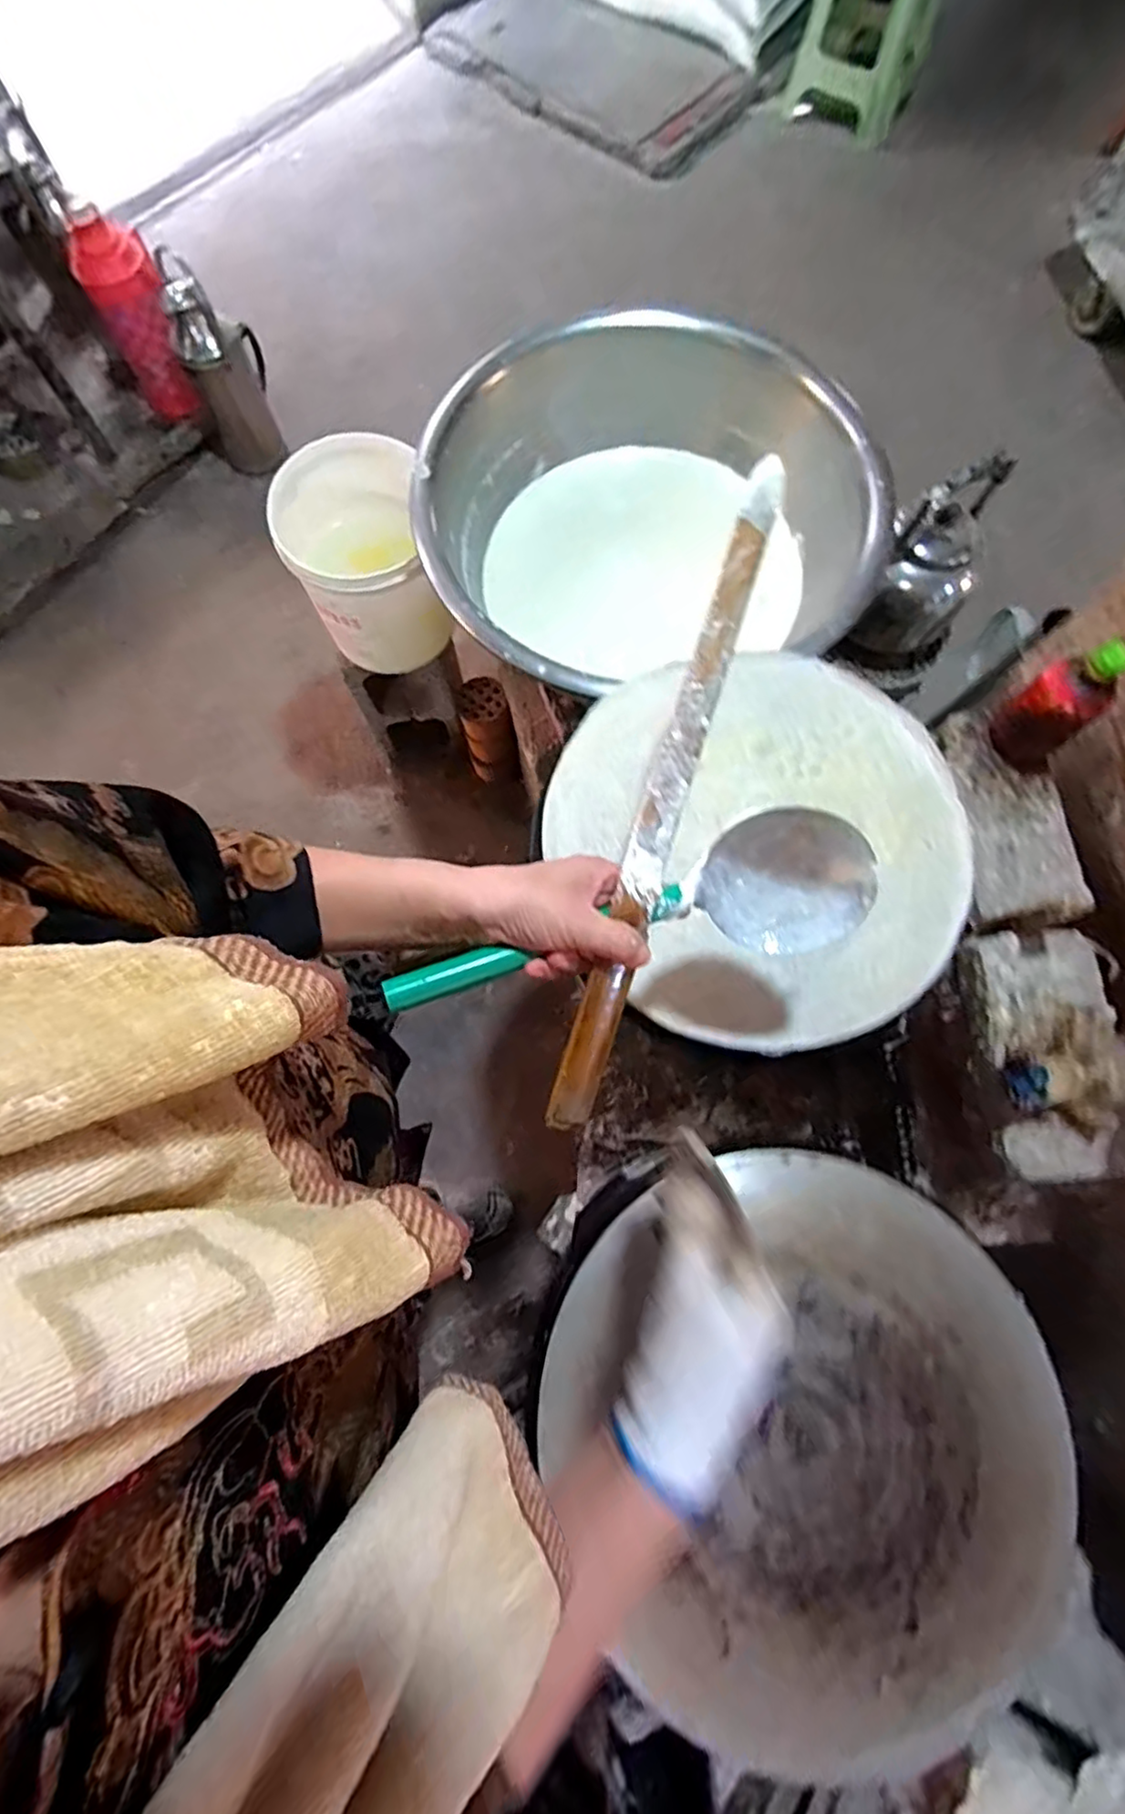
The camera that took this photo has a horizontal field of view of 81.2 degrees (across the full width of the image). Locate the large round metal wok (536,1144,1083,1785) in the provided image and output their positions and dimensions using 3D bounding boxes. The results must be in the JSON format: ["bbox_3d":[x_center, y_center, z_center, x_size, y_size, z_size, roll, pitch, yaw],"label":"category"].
[{"bbox_3d":[0.189,0.399,0.507,0.370,0.039,0.396,0,75,1],"label":"large round metal wok"}]

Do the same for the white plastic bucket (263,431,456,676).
[{"bbox_3d":[-0.338,-0.585,1.143,0.219,0.305,0.258,-19,76,-4],"label":"white plastic bucket"}]

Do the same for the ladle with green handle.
[{"bbox_3d":[0.043,0.018,0.434,0.325,0.088,0.098,-16,76,-11],"label":"ladle with green handle"}]

